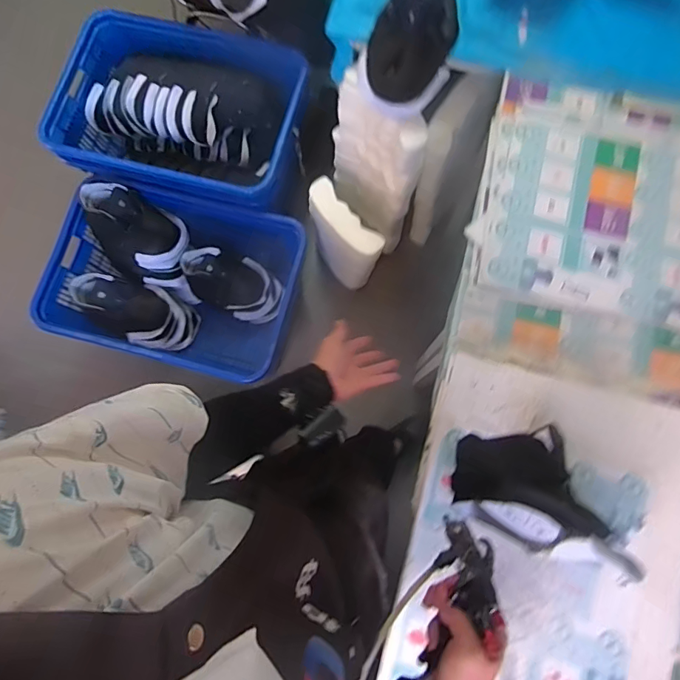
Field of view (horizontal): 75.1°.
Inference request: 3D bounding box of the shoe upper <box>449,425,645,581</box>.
[{"bbox_3d":[0.328,0.244,0.714,0.287,0.165,0.188,27,82,6],"label":"shoe upper"}]

